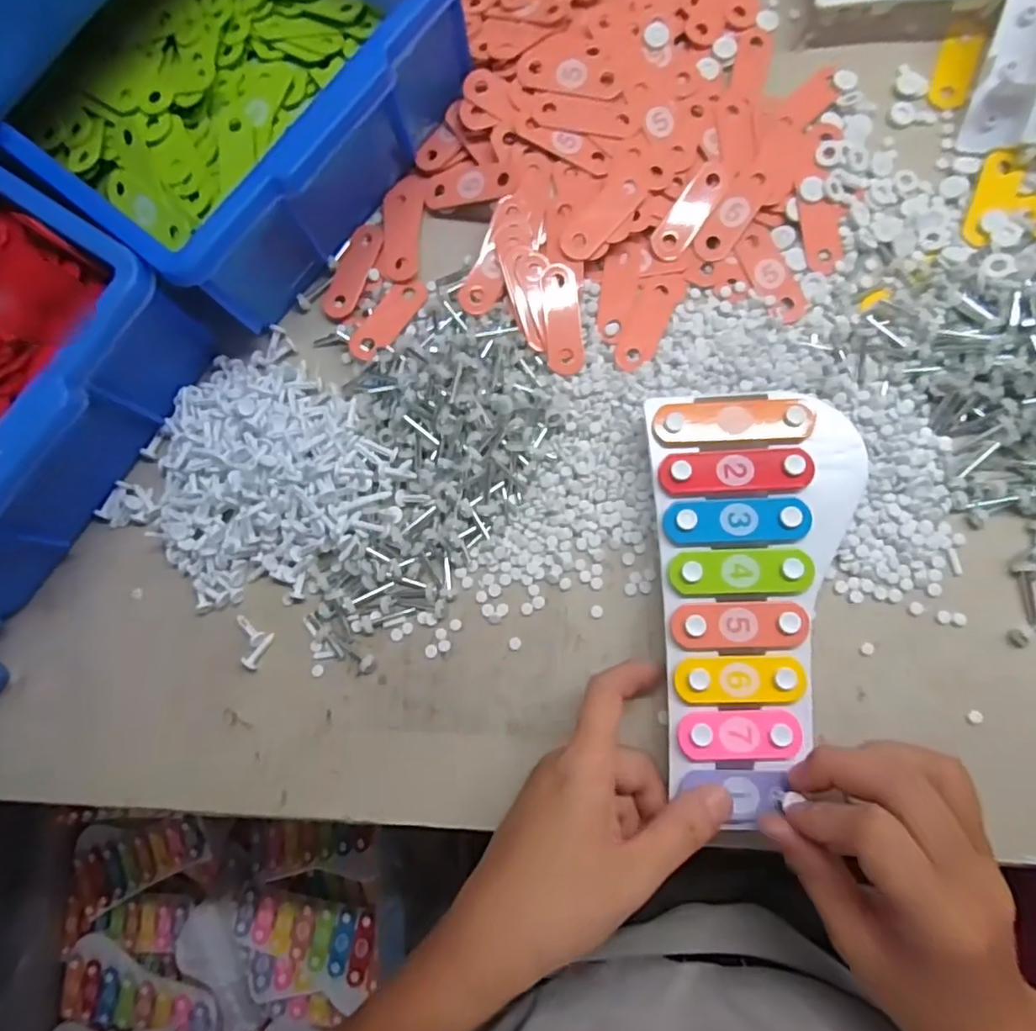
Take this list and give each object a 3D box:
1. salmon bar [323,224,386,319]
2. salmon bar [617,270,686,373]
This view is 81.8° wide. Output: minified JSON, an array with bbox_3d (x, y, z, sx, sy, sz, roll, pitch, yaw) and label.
[{"bbox_3d":[-0.110,-0.163,0.400,0.024,0.004,0.068,22,85,8],"label":"salmon bar"},{"bbox_3d":[0.082,-0.124,0.376,0.025,0.008,0.073,26,86,8],"label":"salmon bar"}]

